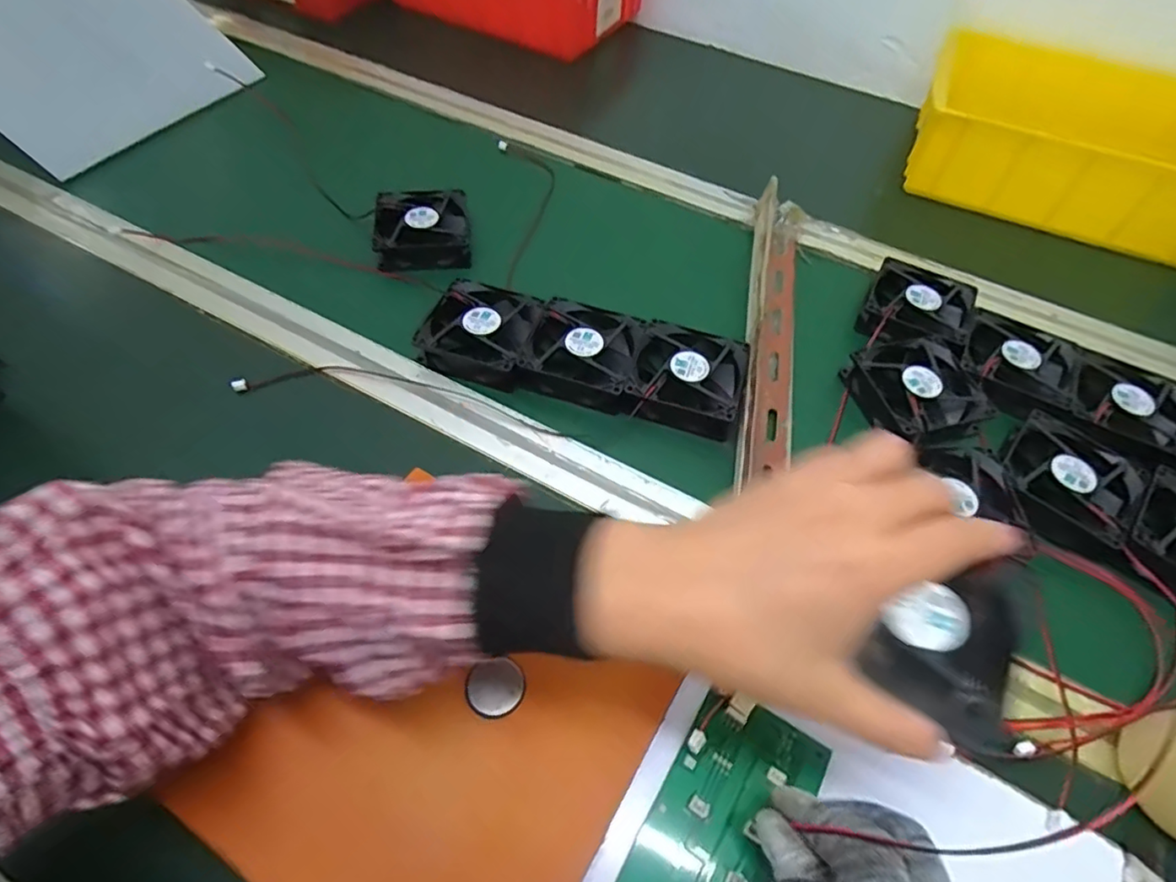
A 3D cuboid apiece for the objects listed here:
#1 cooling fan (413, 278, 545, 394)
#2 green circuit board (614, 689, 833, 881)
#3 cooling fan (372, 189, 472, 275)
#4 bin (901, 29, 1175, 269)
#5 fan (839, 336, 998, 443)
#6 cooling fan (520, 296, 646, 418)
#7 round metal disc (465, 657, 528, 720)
[{"bbox_3d":[-0.080,-0.084,0.468,0.080,0.027,0.076,18,56,10],"label":"cooling fan"},{"bbox_3d":[0.058,0.186,0.276,0.064,0.009,0.133,27,60,16],"label":"green circuit board"},{"bbox_3d":[-0.146,-0.187,0.536,0.078,0.028,0.083,-8,55,-8],"label":"cooling fan"},{"bbox_3d":[0.479,-0.295,0.597,0.284,0.087,0.176,18,56,10],"label":"bin"},{"bbox_3d":[0.245,-0.038,0.455,0.082,0.026,0.086,-15,56,-13],"label":"fan"},{"bbox_3d":[0.001,-0.067,0.461,0.082,0.025,0.088,14,55,7],"label":"cooling fan"},{"bbox_3d":[-0.047,0.126,0.307,0.029,0.004,0.026,9,65,-10],"label":"round metal disc"}]

